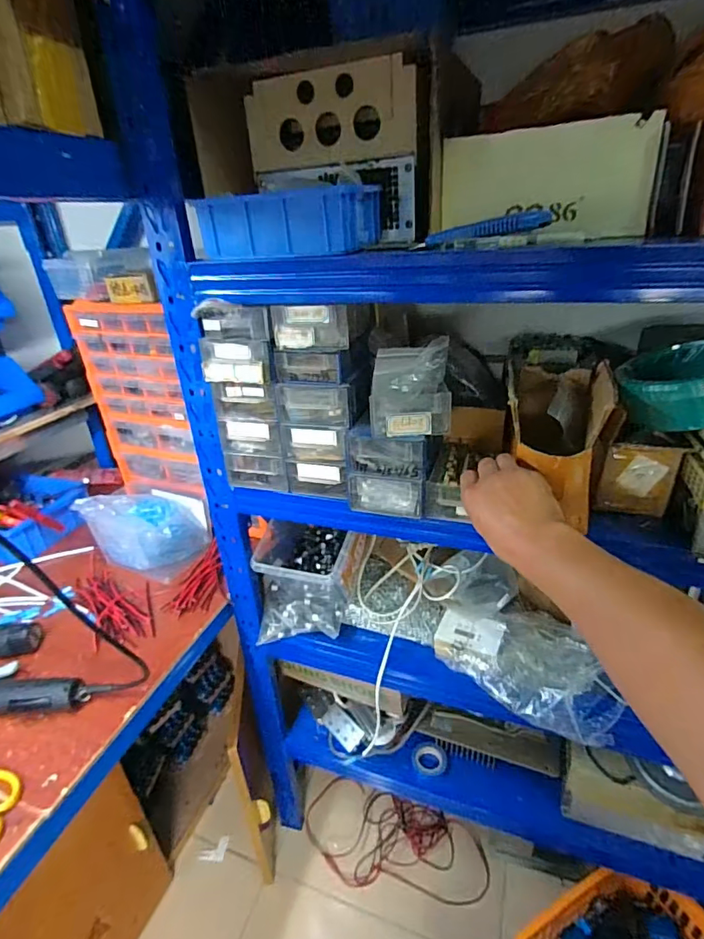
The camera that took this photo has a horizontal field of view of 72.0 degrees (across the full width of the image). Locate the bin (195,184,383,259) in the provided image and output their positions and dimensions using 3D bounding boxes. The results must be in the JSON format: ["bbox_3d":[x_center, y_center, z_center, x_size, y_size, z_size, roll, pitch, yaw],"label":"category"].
[{"bbox_3d":[-0.068,-0.293,0.580,0.196,0.062,0.123,7,29,20],"label":"bin"}]

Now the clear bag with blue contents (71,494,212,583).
[{"bbox_3d":[-0.390,0.105,0.909,0.190,0.139,0.122,-1,28,5],"label":"clear bag with blue contents"}]

